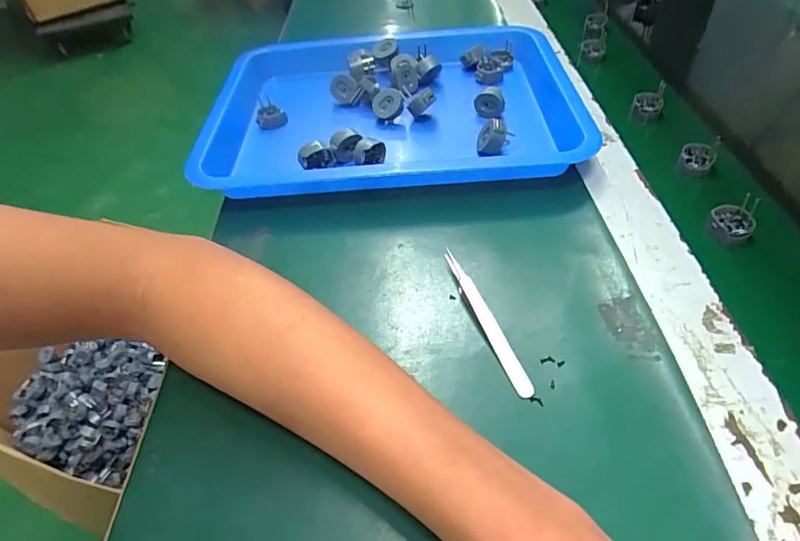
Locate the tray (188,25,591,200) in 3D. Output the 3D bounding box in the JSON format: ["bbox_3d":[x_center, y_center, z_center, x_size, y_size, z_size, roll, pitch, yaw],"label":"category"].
[{"bbox_3d":[-0.004,-0.158,0.453,0.305,0.035,0.258,-2,47,4],"label":"tray"}]

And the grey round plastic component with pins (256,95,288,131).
[{"bbox_3d":[-0.127,-0.156,0.468,0.028,0.023,0.025,-10,47,-3],"label":"grey round plastic component with pins"}]

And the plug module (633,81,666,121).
[{"bbox_3d":[0.236,-0.161,0.453,0.024,0.029,0.016,14,50,18],"label":"plug module"}]

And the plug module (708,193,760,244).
[{"bbox_3d":[0.239,-0.035,0.346,0.028,0.022,0.031,9,65,20],"label":"plug module"}]

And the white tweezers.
[{"bbox_3d":[0.050,0.026,0.293,0.010,0.012,0.115,-17,47,-10],"label":"white tweezers"}]

